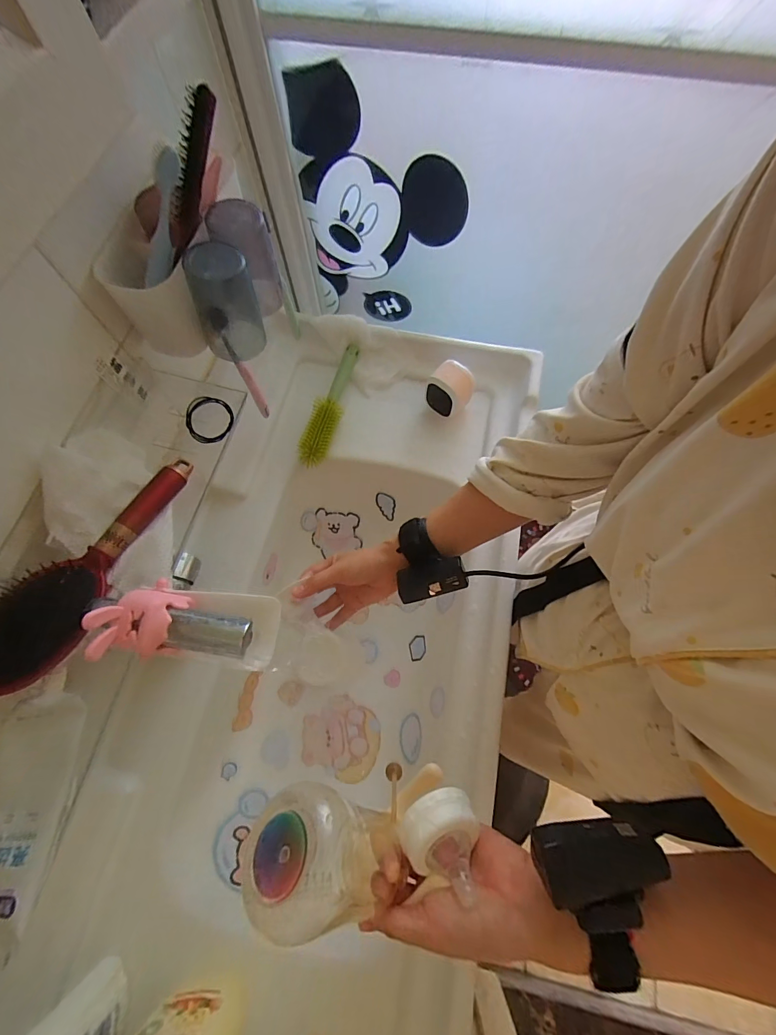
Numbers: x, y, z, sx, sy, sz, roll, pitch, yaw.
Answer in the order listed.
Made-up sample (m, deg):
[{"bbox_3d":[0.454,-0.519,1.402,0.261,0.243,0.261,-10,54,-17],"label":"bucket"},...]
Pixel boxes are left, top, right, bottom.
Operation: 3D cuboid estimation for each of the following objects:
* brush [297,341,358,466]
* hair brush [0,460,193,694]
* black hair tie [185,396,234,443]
[{"bbox_3d":[-0.087,-0.174,0.596,0.039,0.038,0.210,15,70,6],"label":"brush"},{"bbox_3d":[-0.270,0.036,0.353,0.040,0.060,0.237,-7,46,42],"label":"hair brush"},{"bbox_3d":[-0.205,-0.113,0.441,0.051,0.012,0.057,-29,72,-10],"label":"black hair tie"}]

